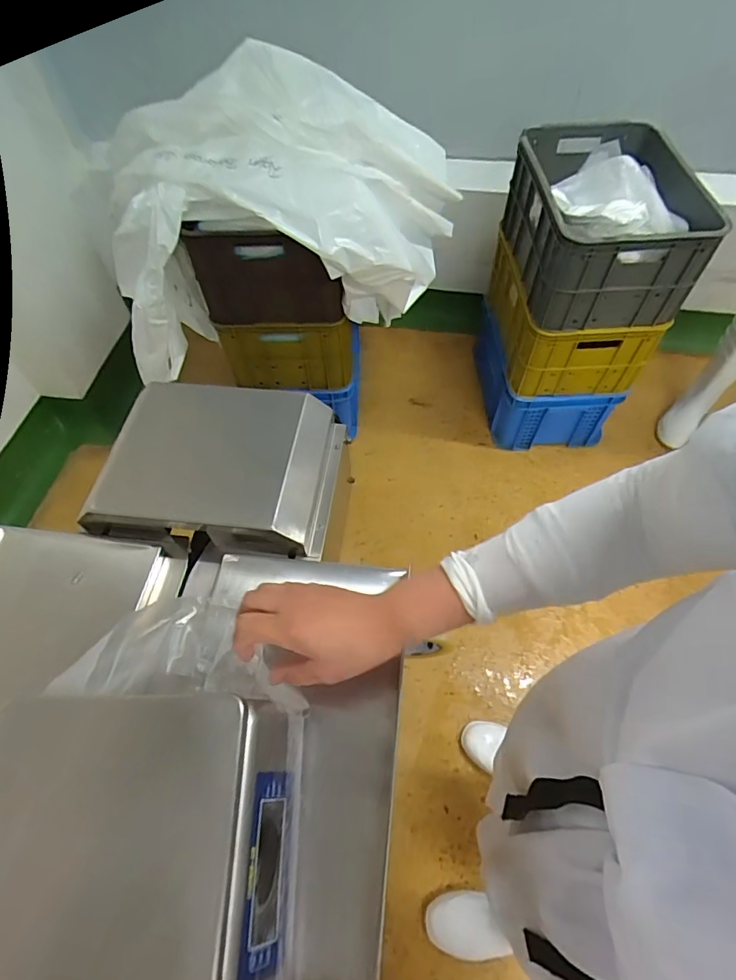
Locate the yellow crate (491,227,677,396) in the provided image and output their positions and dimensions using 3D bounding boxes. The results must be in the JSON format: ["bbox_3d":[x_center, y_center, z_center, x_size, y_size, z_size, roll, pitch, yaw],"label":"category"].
[{"bbox_3d":[0.552,-0.496,1.383,0.352,0.239,0.450,-5,58,-1],"label":"yellow crate"}]

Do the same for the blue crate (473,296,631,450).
[{"bbox_3d":[0.556,-0.348,1.587,0.357,0.251,0.370,-5,58,-1],"label":"blue crate"}]

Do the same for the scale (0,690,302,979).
[{"bbox_3d":[-0.163,0.267,0.339,0.206,0.093,0.220,-2,58,1],"label":"scale"}]

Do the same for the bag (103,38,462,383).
[{"bbox_3d":[-0.210,-0.662,1.201,0.845,0.530,0.508,0,58,2],"label":"bag"}]

